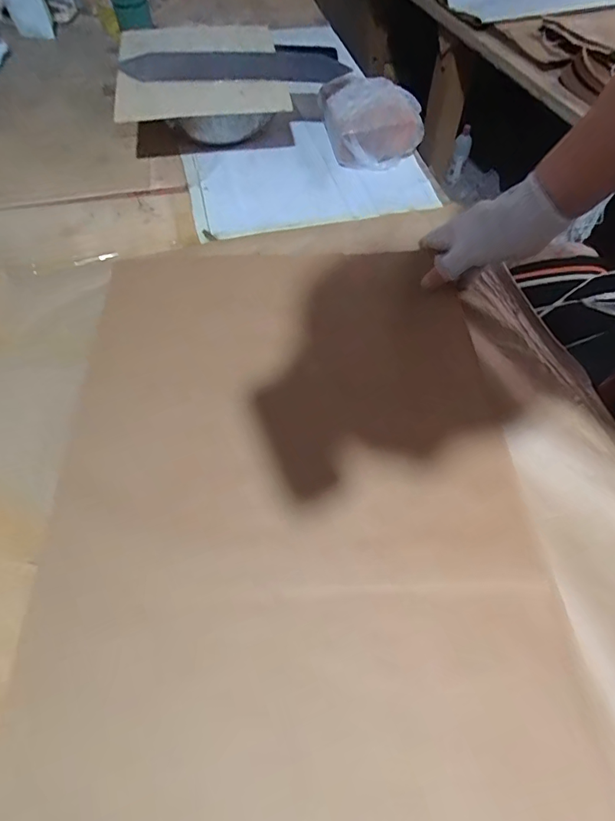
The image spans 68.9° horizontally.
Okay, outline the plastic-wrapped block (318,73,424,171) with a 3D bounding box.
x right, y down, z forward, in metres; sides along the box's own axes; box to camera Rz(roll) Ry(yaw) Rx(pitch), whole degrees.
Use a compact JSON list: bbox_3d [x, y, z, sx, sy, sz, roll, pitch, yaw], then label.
[{"bbox_3d":[0.092,-0.438,0.674,0.135,0.063,0.159,-3,58,-3],"label":"plastic-wrapped block"}]

